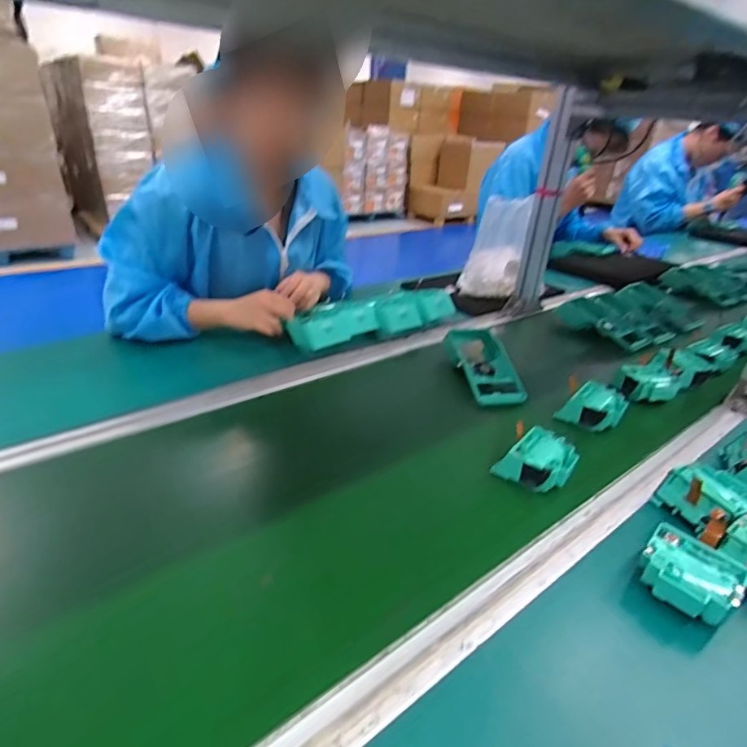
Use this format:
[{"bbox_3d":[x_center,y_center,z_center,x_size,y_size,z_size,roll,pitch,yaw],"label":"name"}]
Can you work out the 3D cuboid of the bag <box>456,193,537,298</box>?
[{"bbox_3d":[0.276,-0.277,1.047,0.138,0.232,0.062,37,49,26],"label":"bag"}]

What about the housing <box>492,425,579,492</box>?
[{"bbox_3d":[0.196,0.103,0.551,0.079,0.034,0.068,-19,35,-36],"label":"housing"}]

